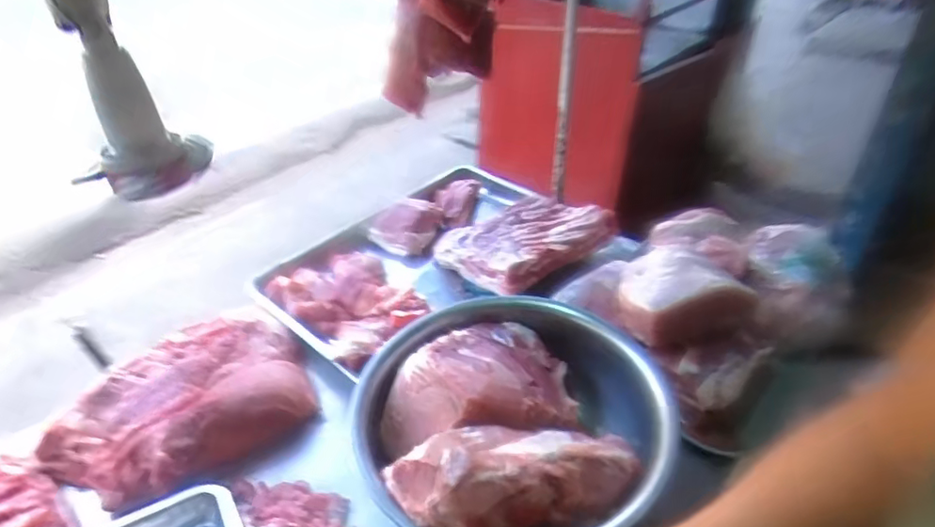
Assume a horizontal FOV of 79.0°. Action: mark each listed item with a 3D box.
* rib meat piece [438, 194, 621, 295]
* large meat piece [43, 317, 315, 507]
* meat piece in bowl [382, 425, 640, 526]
[{"bbox_3d":[0.103,-0.052,1.062,0.264,0.074,0.217,-26,44,-30],"label":"rib meat piece"},{"bbox_3d":[-0.392,0.188,0.795,0.248,0.077,0.340,29,45,33],"label":"large meat piece"},{"bbox_3d":[0.063,0.225,0.600,0.276,0.076,0.127,2,34,-21],"label":"meat piece in bowl"}]

